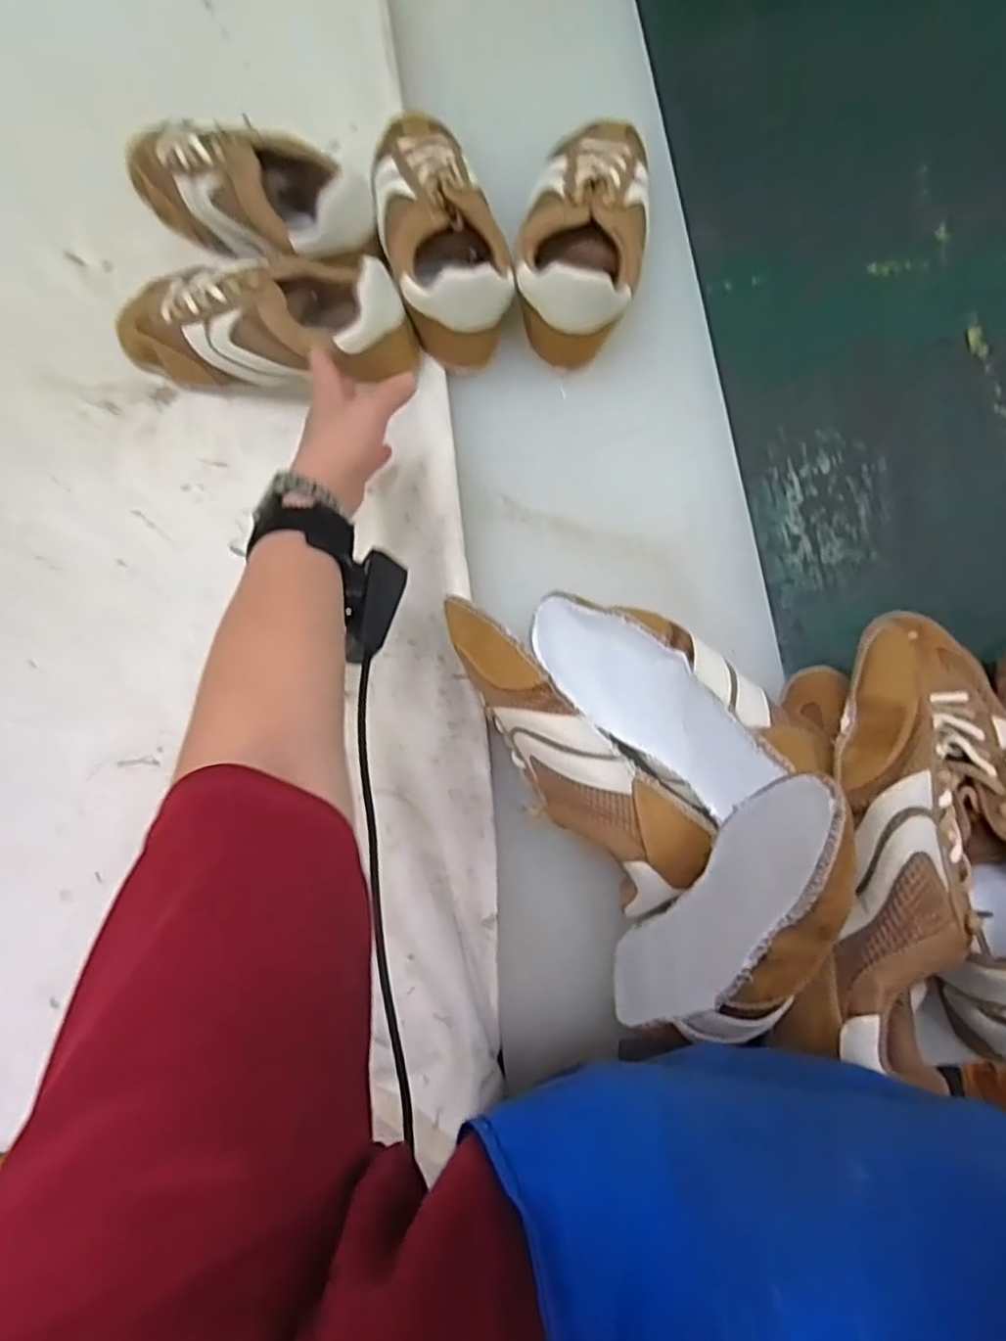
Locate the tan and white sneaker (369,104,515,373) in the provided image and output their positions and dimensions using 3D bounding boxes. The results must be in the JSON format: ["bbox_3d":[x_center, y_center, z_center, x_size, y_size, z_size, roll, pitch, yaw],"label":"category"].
[{"bbox_3d":[-0.054,-0.357,0.553,0.087,0.086,0.223,-17,77,-2],"label":"tan and white sneaker"}]

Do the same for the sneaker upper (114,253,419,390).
[{"bbox_3d":[-0.190,-0.268,0.528,0.234,0.068,0.095,2,76,7],"label":"sneaker upper"}]

